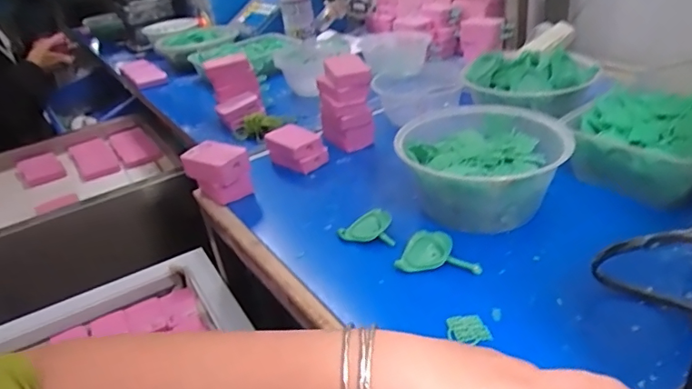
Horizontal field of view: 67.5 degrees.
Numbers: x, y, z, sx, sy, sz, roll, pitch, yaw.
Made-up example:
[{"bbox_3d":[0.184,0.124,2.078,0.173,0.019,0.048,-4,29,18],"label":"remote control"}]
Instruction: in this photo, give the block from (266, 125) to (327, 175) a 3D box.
[{"bbox_3d":[-0.066,-0.059,0.676,0.050,0.043,0.072,-27,36,-30],"label":"block"}]

